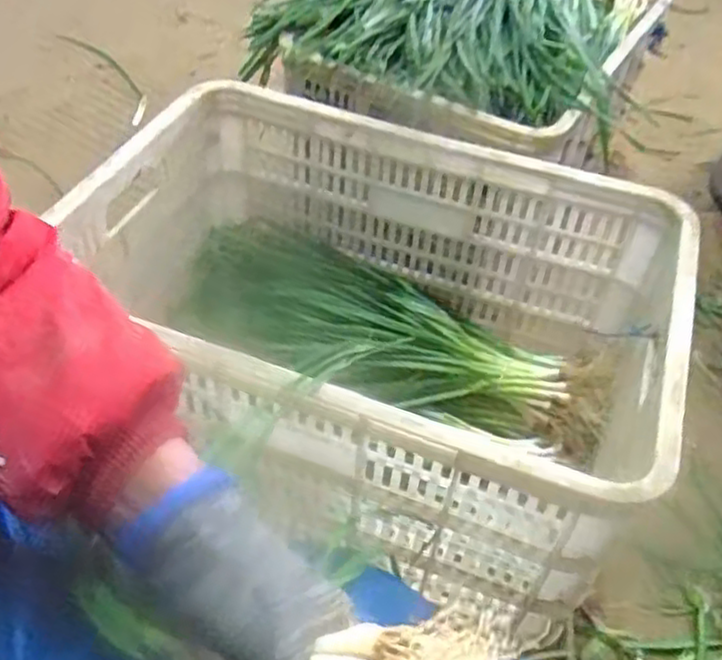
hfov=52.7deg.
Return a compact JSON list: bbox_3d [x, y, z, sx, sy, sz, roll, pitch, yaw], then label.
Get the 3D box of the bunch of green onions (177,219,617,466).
[{"bbox_3d":[0.024,0.008,0.970,0.560,0.084,0.244,18,48,10],"label":"bunch of green onions"}]

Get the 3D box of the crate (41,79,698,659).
[{"bbox_3d":[-0.001,-0.008,0.834,0.666,0.269,0.446,17,48,10],"label":"crate"}]

